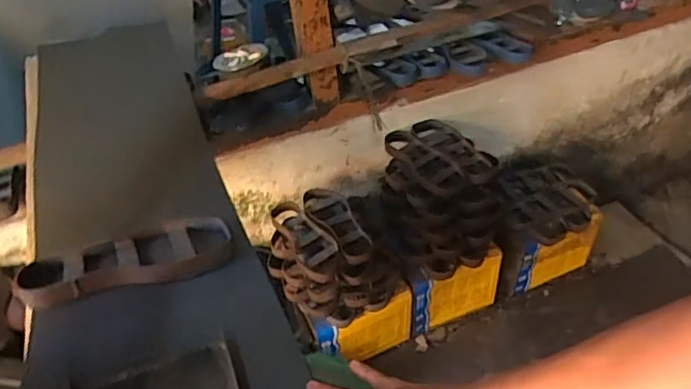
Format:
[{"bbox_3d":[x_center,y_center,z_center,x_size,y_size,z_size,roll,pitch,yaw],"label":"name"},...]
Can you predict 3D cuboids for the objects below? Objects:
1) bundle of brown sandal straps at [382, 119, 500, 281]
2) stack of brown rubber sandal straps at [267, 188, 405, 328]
[{"bbox_3d":[0.228,0.014,1.374,0.268,0.304,0.232,-16,41,-11],"label":"bundle of brown sandal straps"},{"bbox_3d":[-0.033,0.138,1.299,0.284,0.221,0.239,-31,46,-26],"label":"stack of brown rubber sandal straps"}]

